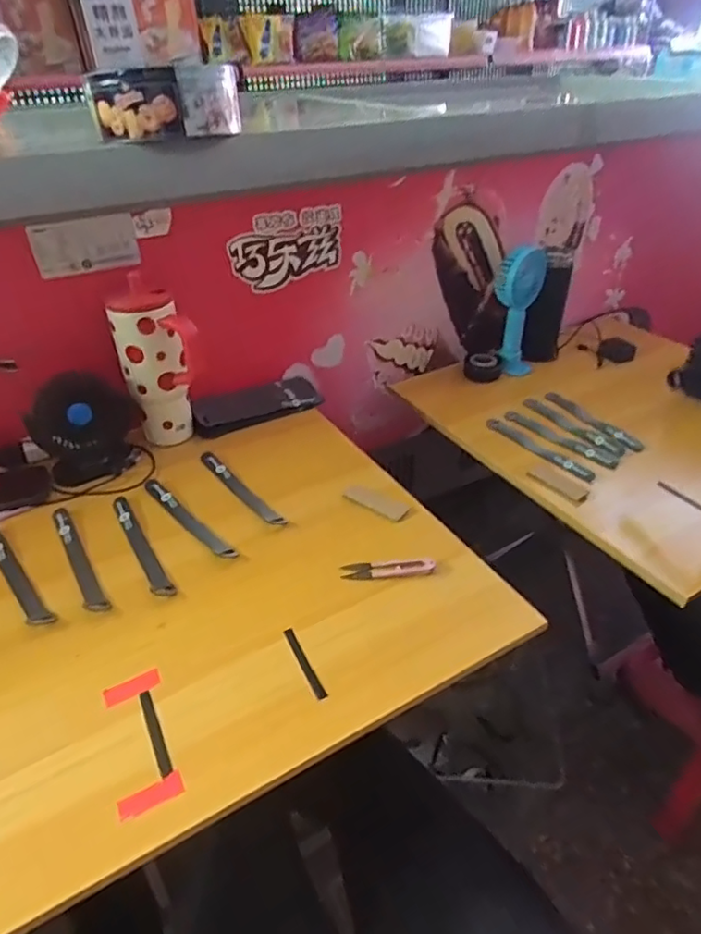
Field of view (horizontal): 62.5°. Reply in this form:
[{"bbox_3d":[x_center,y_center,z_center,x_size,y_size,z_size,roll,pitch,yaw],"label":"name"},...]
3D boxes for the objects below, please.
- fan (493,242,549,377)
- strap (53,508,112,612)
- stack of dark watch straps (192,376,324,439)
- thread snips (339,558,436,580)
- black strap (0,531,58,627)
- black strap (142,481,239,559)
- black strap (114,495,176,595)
[{"bbox_3d":[0.291,-0.274,1.021,0.076,0.215,0.078,14,37,24],"label":"fan"},{"bbox_3d":[-0.314,0.103,0.661,0.022,0.004,0.195,-23,41,-27],"label":"strap"},{"bbox_3d":[-0.145,-0.099,0.900,0.204,0.040,0.073,-20,37,-25],"label":"stack of dark watch straps"},{"bbox_3d":[0.042,0.111,0.632,0.100,0.010,0.021,-5,33,-4],"label":"thread snips"},{"bbox_3d":[-0.374,0.118,0.641,0.023,0.016,0.188,-29,41,-34],"label":"black strap"},{"bbox_3d":[-0.204,0.061,0.712,0.023,0.014,0.195,-29,41,-34],"label":"black strap"},{"bbox_3d":[-0.248,0.090,0.677,0.022,0.004,0.190,-19,40,-28],"label":"black strap"}]

